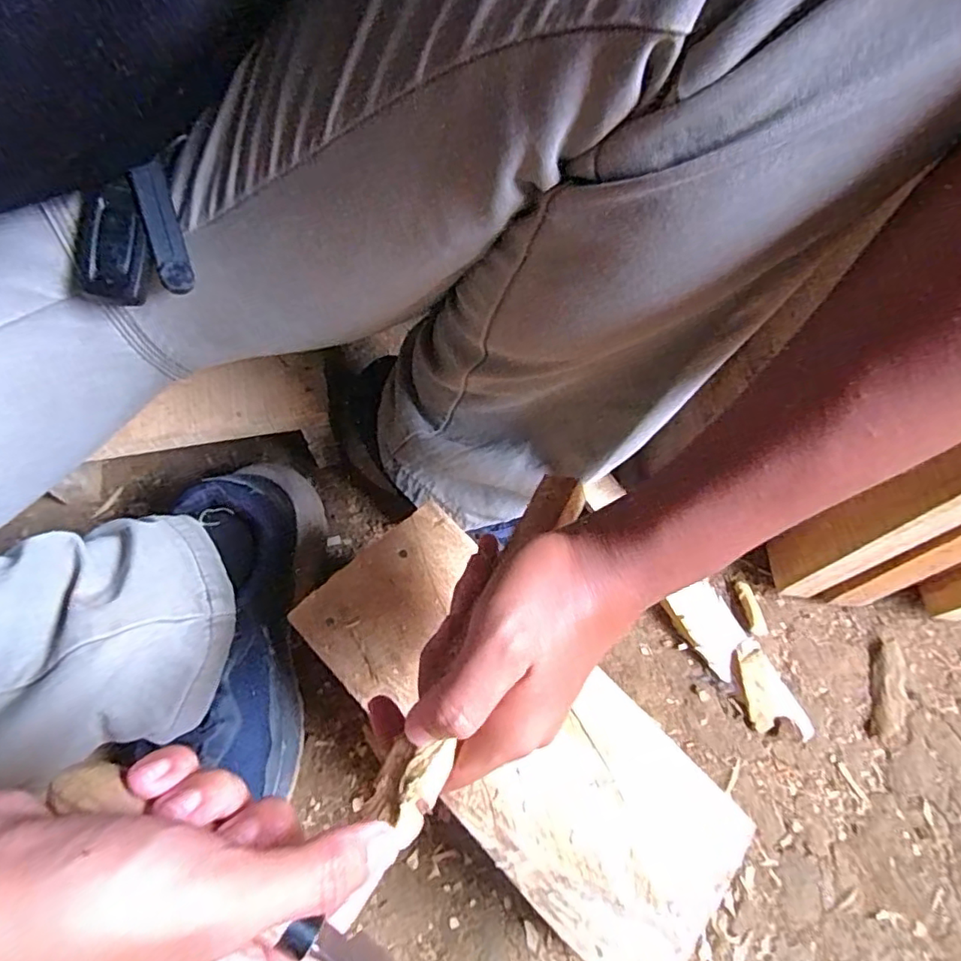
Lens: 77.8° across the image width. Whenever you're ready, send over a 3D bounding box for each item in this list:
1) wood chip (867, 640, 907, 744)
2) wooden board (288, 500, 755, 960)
[{"bbox_3d":[0.332,0.170,0.483,0.026,0.005,0.081,19,67,5],"label":"wood chip"},{"bbox_3d":[0.019,0.141,0.347,0.271,0.020,0.115,42,69,17],"label":"wooden board"}]

